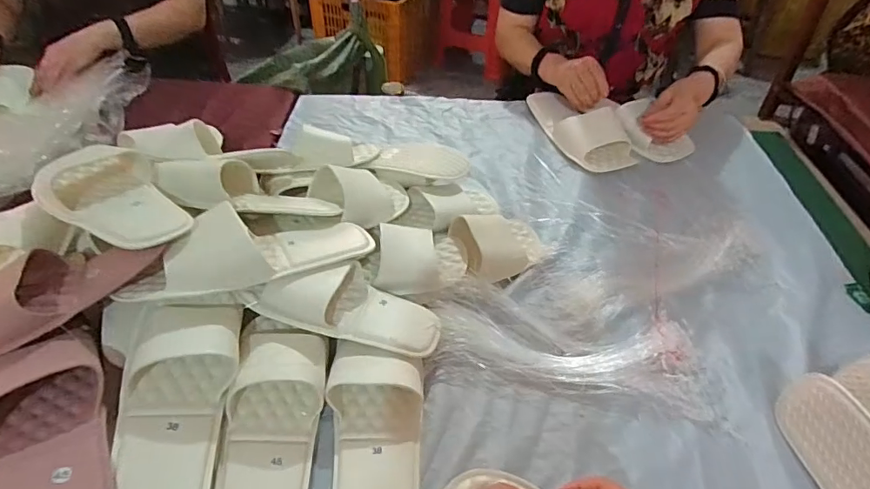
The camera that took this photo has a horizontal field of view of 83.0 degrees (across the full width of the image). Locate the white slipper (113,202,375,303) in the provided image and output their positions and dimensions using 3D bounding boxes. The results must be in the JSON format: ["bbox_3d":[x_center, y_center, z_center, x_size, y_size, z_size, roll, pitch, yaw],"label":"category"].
[{"bbox_3d":[-0.195,0.002,0.541,0.260,0.061,0.091,-9,43,-32],"label":"white slipper"}]

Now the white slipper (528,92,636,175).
[{"bbox_3d":[0.268,-0.234,0.922,0.120,0.067,0.248,-9,47,-12],"label":"white slipper"}]

